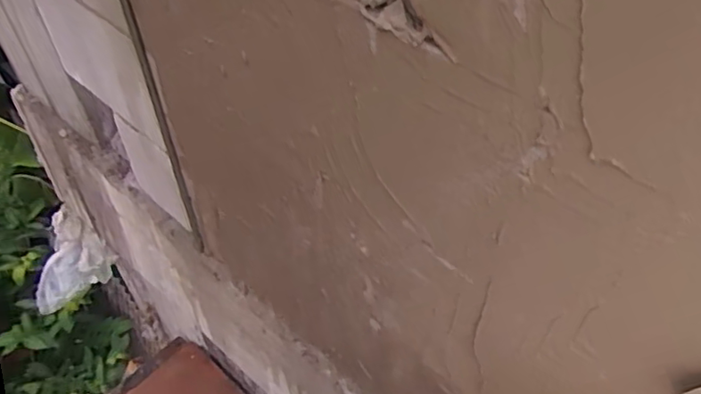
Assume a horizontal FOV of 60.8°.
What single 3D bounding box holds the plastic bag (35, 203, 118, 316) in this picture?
[{"bbox_3d":[-0.762,0.154,1.585,0.207,0.122,0.226,-30,57,-24],"label":"plastic bag"}]

